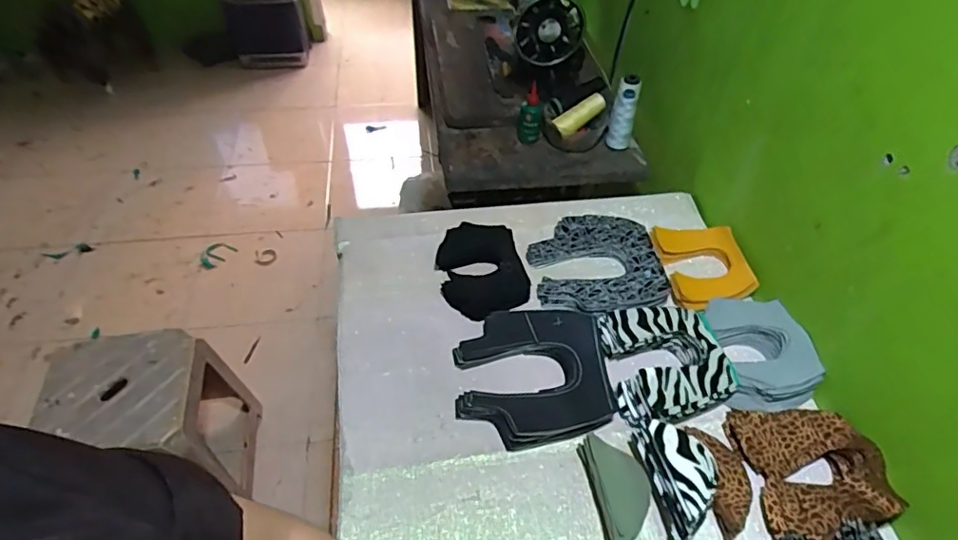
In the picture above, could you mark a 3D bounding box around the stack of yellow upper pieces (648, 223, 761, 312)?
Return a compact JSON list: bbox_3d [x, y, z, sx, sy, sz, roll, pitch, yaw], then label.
[{"bbox_3d":[0.342,-0.009,0.839,0.124,0.030,0.160,-2,47,-4],"label":"stack of yellow upper pieces"}]

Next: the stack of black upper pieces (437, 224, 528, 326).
[{"bbox_3d":[0.003,-0.001,0.835,0.124,0.026,0.167,-9,48,-11],"label":"stack of black upper pieces"}]

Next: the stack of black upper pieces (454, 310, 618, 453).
[{"bbox_3d":[0.064,0.127,0.711,0.193,0.043,0.191,-7,48,-9],"label":"stack of black upper pieces"}]

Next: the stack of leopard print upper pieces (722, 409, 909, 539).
[{"bbox_3d":[0.375,0.219,0.623,0.138,0.049,0.160,-3,47,-6],"label":"stack of leopard print upper pieces"}]

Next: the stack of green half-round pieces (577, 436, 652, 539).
[{"bbox_3d":[0.151,0.238,0.604,0.059,0.046,0.125,-8,48,-10],"label":"stack of green half-round pieces"}]

